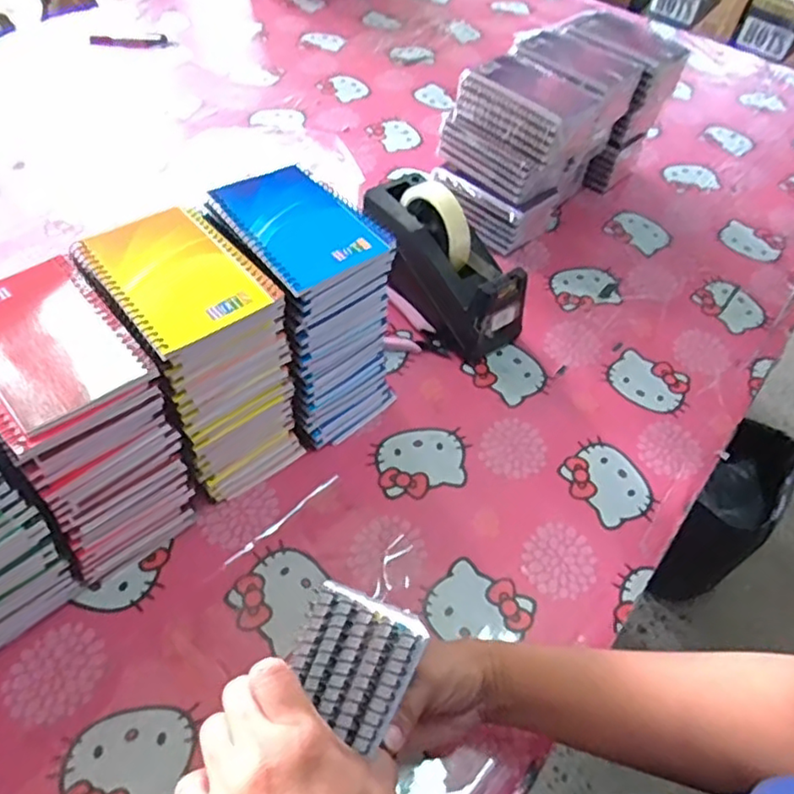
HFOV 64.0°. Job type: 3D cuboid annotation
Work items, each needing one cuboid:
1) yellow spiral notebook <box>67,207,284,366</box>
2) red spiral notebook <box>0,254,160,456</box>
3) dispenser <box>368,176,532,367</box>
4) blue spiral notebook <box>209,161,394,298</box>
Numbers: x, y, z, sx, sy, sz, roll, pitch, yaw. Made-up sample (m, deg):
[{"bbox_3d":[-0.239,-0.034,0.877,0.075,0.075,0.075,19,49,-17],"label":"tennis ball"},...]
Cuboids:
[{"bbox_3d":[-0.151,-0.087,0.437,0.094,0.007,0.121,-33,62,-27],"label":"yellow spiral notebook"},{"bbox_3d":[-0.227,-0.033,0.400,0.128,0.010,0.098,40,59,22],"label":"red spiral notebook"},{"bbox_3d":[0.047,-0.147,0.669,0.078,0.122,0.199,-31,62,-26],"label":"dispenser"},{"bbox_3d":[-0.074,-0.134,0.482,0.091,0.011,0.122,-31,62,-26],"label":"blue spiral notebook"}]

